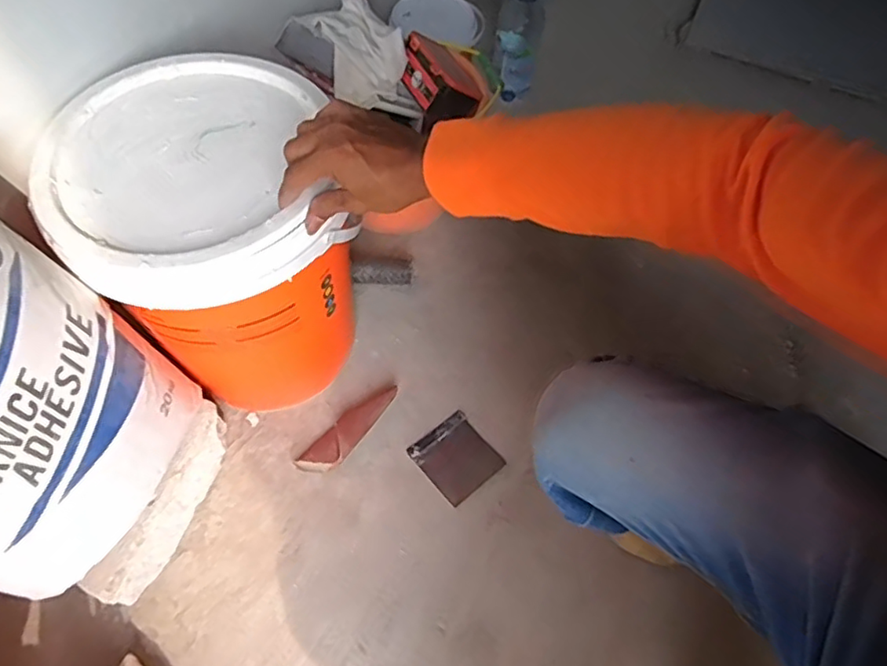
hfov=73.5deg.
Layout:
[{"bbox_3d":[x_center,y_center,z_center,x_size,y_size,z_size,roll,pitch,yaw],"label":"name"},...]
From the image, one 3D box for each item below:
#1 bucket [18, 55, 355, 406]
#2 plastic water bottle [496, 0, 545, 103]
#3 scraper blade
[{"bbox_3d":[-0.258,-0.088,0.751,0.277,0.367,0.289,1,60,-2],"label":"bucket"},{"bbox_3d":[0.149,-0.597,1.108,0.088,0.334,0.106,10,60,3],"label":"plastic water bottle"},{"bbox_3d":[0.018,0.177,0.851,0.099,0.005,0.107,-35,67,-20],"label":"scraper blade"}]

